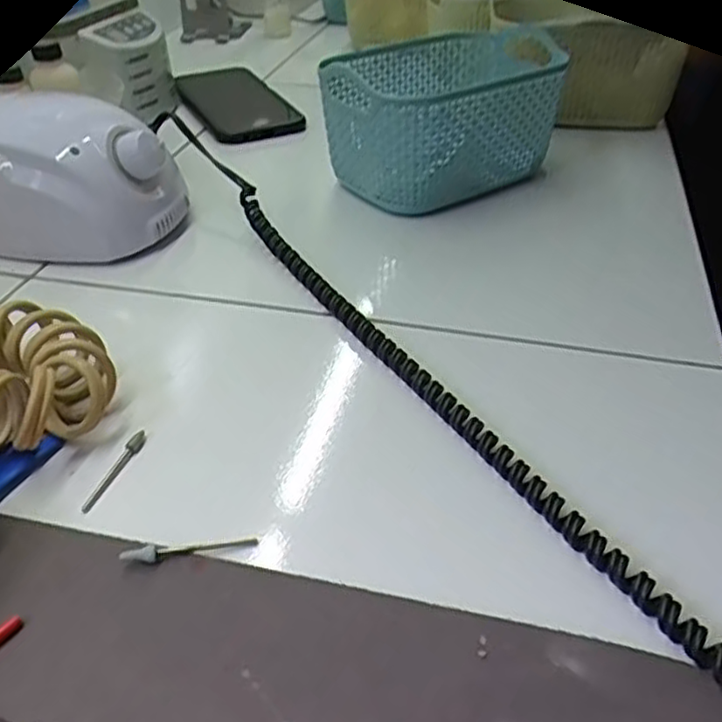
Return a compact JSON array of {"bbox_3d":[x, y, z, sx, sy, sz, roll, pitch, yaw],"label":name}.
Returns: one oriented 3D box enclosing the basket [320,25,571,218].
[{"bbox_3d":[0.061,-0.180,0.512,0.179,0.080,0.123,-20,42,-23],"label":"basket"}]

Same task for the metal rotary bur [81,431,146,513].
[{"bbox_3d":[-0.104,0.045,0.294,0.005,0.004,0.044,11,39,15],"label":"metal rotary bur"}]

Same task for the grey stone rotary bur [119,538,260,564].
[{"bbox_3d":[-0.063,0.069,0.258,0.048,0.006,0.006,-8,38,-10],"label":"grey stone rotary bur"}]

